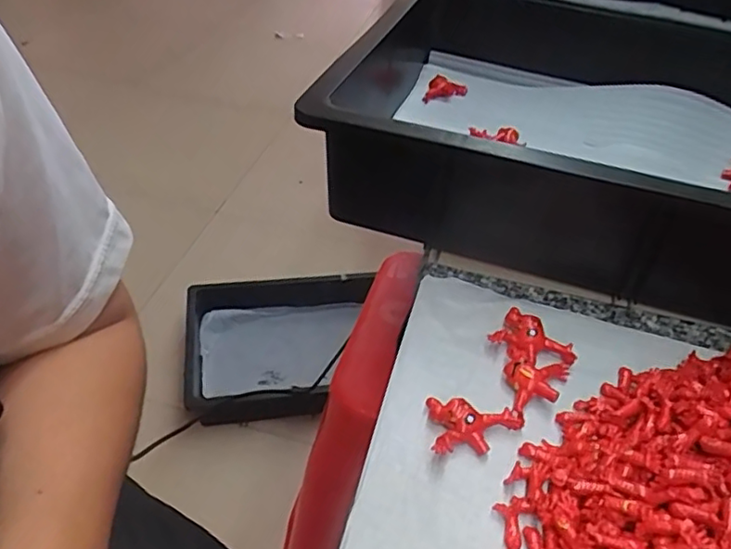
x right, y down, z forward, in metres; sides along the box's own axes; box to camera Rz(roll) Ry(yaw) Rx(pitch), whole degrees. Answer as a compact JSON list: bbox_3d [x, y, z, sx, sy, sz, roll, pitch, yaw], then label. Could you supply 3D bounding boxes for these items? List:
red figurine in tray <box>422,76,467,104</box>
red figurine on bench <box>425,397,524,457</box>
[{"bbox_3d":[0.077,-0.178,0.584,0.041,0.019,0.022,4,41,2],"label":"red figurine in tray"},{"bbox_3d":[0.056,0.079,0.308,0.048,0.011,0.030,7,41,5],"label":"red figurine on bench"}]

